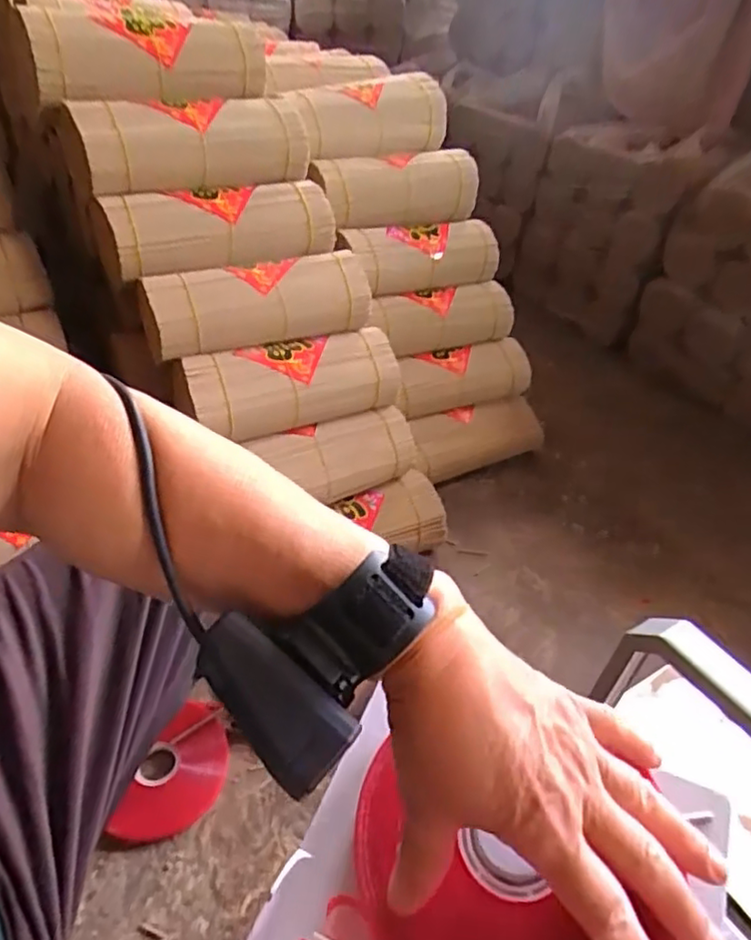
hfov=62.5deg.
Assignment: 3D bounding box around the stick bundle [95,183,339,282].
[{"bbox_3d":[-0.215,-0.342,0.876,0.329,0.085,0.096,-12,42,-21],"label":"stick bundle"}]

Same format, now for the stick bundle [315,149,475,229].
[{"bbox_3d":[0.049,-0.484,1.084,0.282,0.106,0.100,-25,48,-33],"label":"stick bundle"}]

